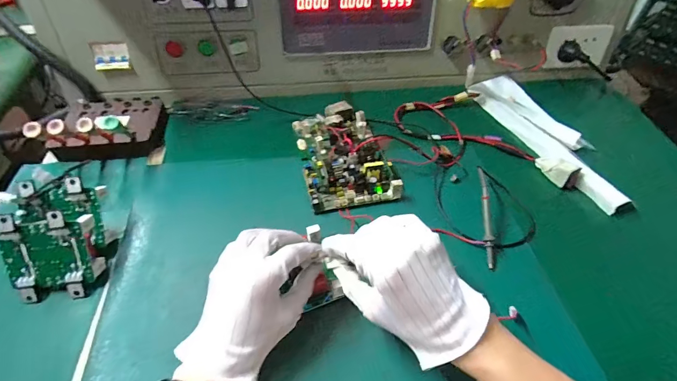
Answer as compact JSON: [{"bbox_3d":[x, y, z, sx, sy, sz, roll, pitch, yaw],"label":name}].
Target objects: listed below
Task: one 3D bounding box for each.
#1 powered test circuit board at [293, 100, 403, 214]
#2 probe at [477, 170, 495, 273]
[{"bbox_3d":[0.006,-0.058,0.530,0.127,0.040,0.197,-11,50,-11],"label":"powered test circuit board"},{"bbox_3d":[0.184,0.030,0.444,0.009,0.013,0.134,3,67,2],"label":"probe"}]

